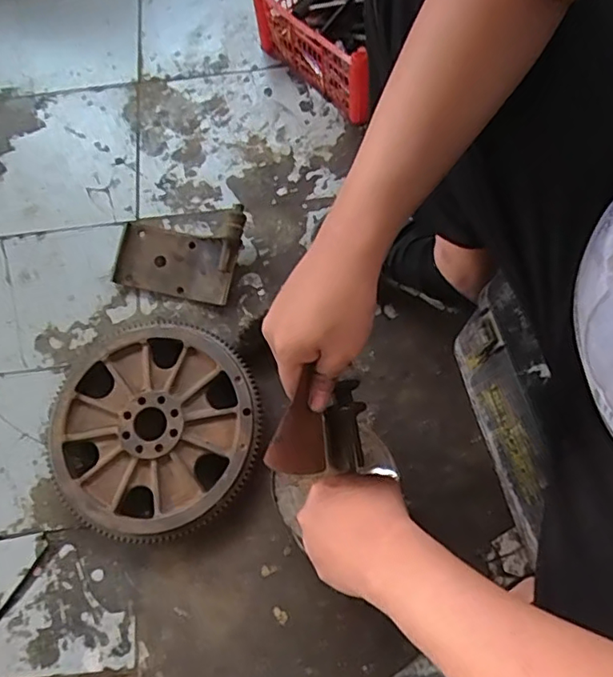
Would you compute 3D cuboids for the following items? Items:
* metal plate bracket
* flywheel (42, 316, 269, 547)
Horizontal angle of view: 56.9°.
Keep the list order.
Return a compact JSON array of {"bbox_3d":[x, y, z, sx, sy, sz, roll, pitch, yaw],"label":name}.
[{"bbox_3d":[-0.216,-0.155,0.951,0.207,0.062,0.154,12,75,6],"label":"metal plate bracket"},{"bbox_3d":[-0.232,0.133,0.866,0.311,0.067,0.319,-1,72,3],"label":"flywheel"}]

